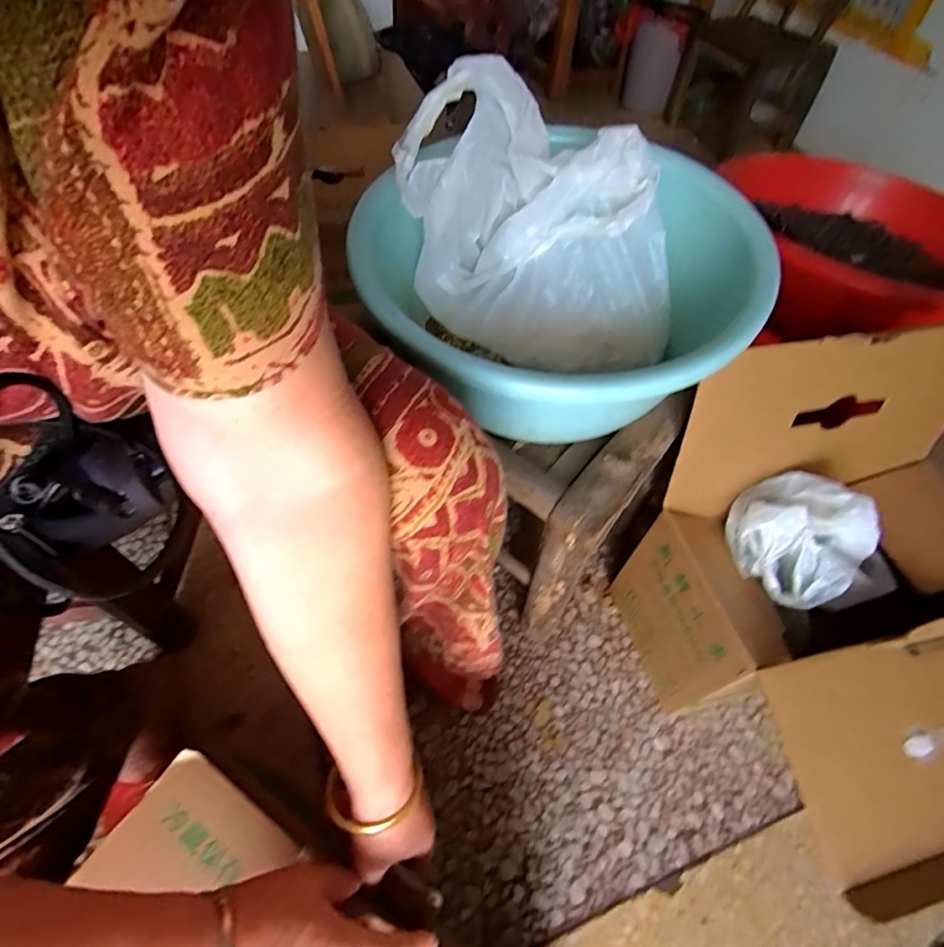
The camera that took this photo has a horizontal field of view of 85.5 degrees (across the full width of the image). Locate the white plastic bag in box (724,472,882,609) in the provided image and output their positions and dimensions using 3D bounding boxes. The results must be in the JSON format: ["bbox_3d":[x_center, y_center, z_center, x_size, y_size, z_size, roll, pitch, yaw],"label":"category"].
[{"bbox_3d":[0.350,0.065,0.552,0.102,0.094,0.131,-33,63,-24],"label":"white plastic bag in box"}]

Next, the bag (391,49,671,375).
[{"bbox_3d":[0.062,-0.223,0.496,0.252,0.255,0.105,6,54,1],"label":"bag"}]

